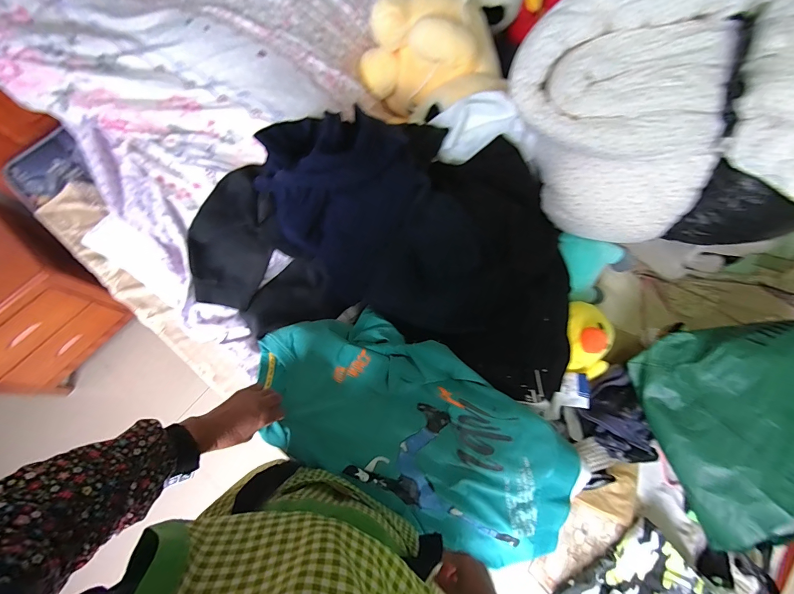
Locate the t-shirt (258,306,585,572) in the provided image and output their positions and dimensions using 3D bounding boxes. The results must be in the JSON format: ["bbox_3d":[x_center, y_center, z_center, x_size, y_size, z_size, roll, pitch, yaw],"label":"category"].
[{"bbox_3d":[0.039,0.246,0.652,0.586,0.119,0.292,30,76,8],"label":"t-shirt"}]

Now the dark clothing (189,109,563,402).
[{"bbox_3d":[-0.023,-0.123,0.638,0.717,0.324,0.420,14,74,4],"label":"dark clothing"}]

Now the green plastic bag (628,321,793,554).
[{"bbox_3d":[0.615,0.199,0.572,0.359,0.124,0.339,-37,60,22],"label":"green plastic bag"}]

